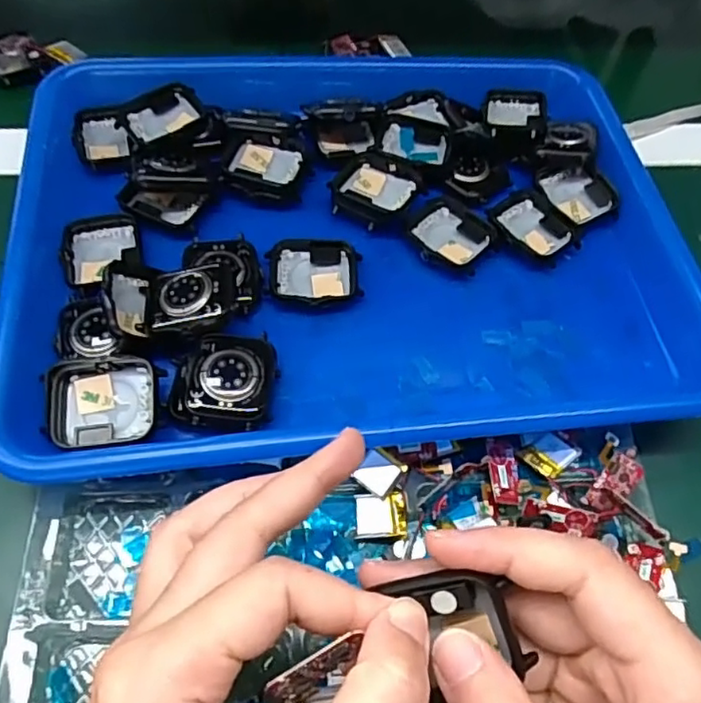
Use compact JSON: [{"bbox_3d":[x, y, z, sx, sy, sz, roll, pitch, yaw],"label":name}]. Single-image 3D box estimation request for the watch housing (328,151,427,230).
[{"bbox_3d":[0.014,-0.087,0.331,0.046,0.013,0.040,22,60,9],"label":"watch housing"}]

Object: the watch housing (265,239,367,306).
[{"bbox_3d":[-0.018,-0.040,0.309,0.045,0.008,0.035,-5,60,-7],"label":"watch housing"}]

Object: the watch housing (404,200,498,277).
[{"bbox_3d":[0.052,-0.062,0.326,0.043,0.005,0.040,39,64,17],"label":"watch housing"}]

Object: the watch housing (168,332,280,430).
[{"bbox_3d":[-0.055,0.013,0.266,0.042,0.016,0.042,2,59,-3],"label":"watch housing"}]

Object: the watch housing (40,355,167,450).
[{"bbox_3d":[-0.102,0.021,0.253,0.044,0.012,0.035,-2,59,-6],"label":"watch housing"}]

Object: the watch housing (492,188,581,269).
[{"bbox_3d":[0.099,-0.067,0.332,0.039,0.007,0.045,-30,66,-20],"label":"watch housing"}]

